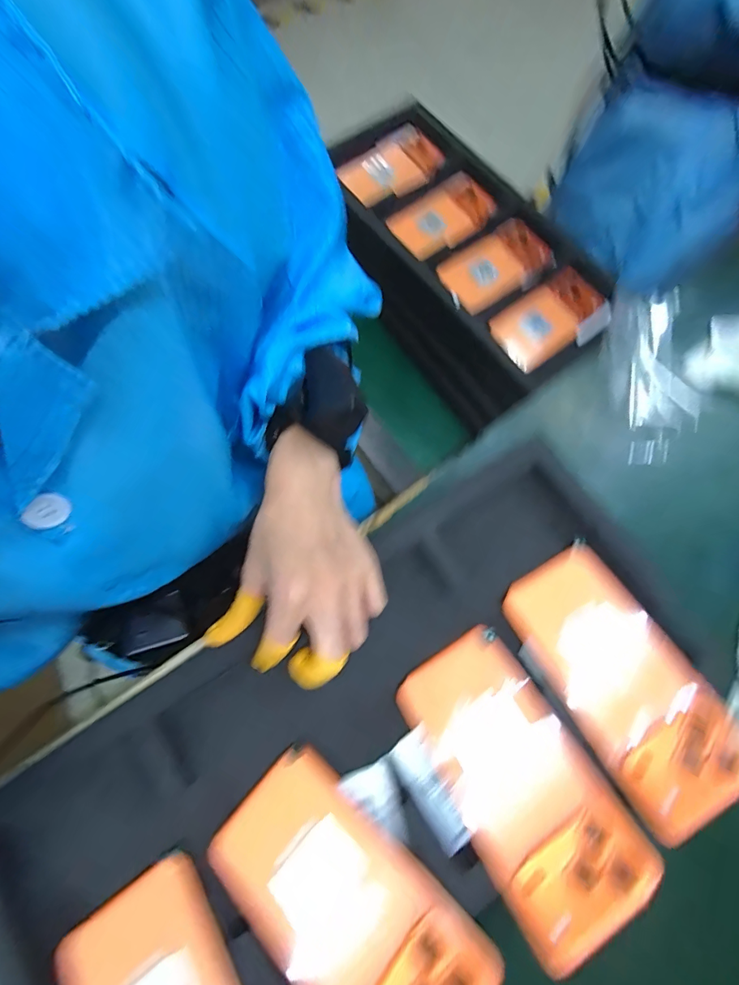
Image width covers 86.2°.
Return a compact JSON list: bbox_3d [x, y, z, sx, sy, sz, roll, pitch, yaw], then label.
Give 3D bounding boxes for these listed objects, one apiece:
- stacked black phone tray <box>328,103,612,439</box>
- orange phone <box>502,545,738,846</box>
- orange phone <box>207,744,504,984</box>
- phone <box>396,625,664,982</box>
[{"bbox_3d":[0.137,-0.334,0.610,0.234,0.118,0.444,-35,80,-10],"label":"stacked black phone tray"},{"bbox_3d":[0.167,0.123,0.268,0.085,0.008,0.165,-31,65,-3],"label":"orange phone"},{"bbox_3d":[-0.016,0.241,0.229,0.161,0.010,0.086,34,66,21],"label":"orange phone"},{"bbox_3d":[0.091,0.176,0.250,0.089,0.009,0.159,-34,63,-6],"label":"phone"}]

